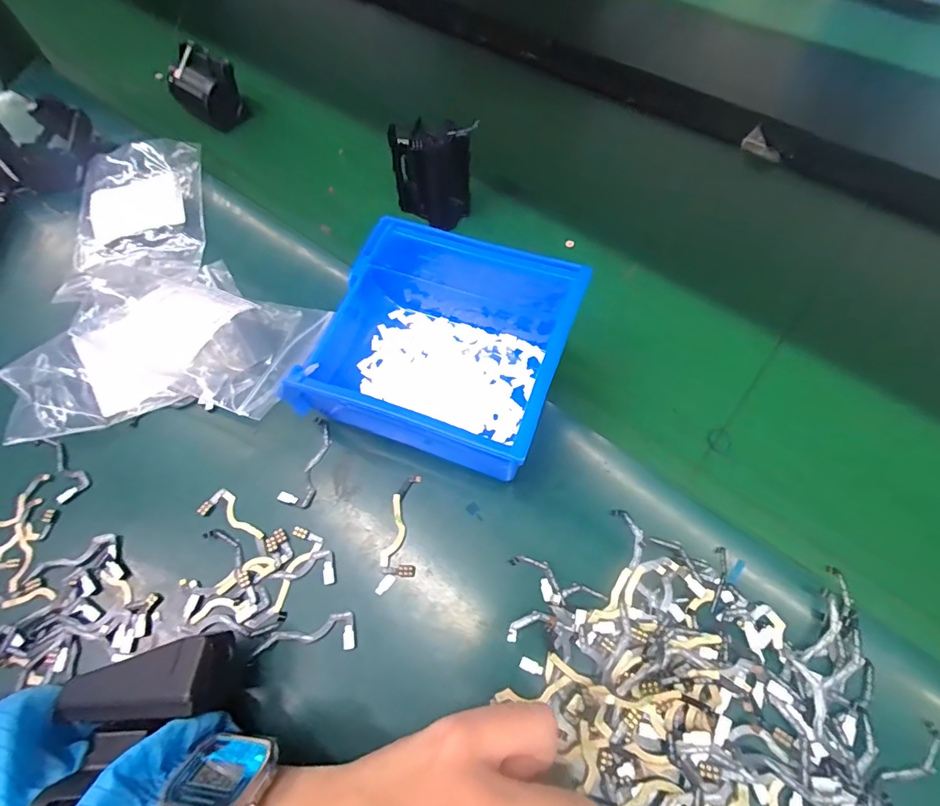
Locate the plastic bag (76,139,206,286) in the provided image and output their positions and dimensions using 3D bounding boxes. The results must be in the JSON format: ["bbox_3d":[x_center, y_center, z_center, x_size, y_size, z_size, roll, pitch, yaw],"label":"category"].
[{"bbox_3d":[-0.261,-0.149,0.367,0.095,0.017,0.148,-14,64,-4],"label":"plastic bag"}]

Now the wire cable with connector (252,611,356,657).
[{"bbox_3d":[-0.083,0.117,0.237,0.050,0.004,0.017,-9,64,-1],"label":"wire cable with connector"}]

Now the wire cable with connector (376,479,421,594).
[{"bbox_3d":[-0.037,0.069,0.256,0.018,0.004,0.062,4,64,5],"label":"wire cable with connector"}]

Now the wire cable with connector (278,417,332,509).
[{"bbox_3d":[-0.092,0.034,0.278,0.018,0.004,0.053,14,65,10],"label":"wire cable with connector"}]

